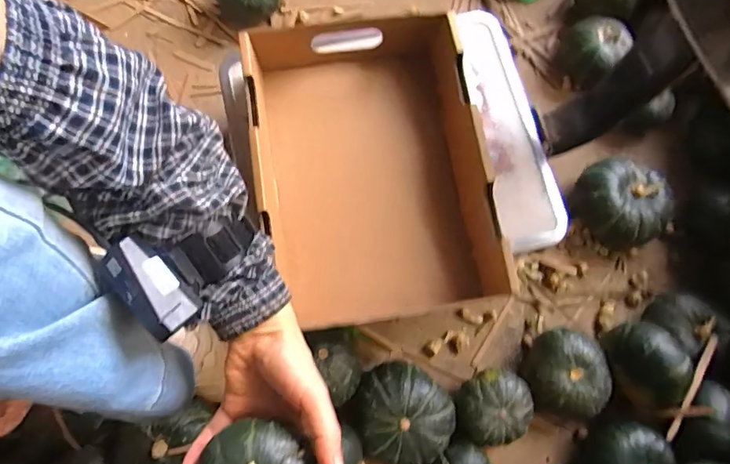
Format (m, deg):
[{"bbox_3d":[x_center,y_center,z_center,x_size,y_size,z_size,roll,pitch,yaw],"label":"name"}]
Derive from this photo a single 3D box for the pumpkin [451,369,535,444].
[{"bbox_3d":[0.137,0.190,0.511,0.079,0.050,0.075,-2,76,-3],"label":"pumpkin"}]

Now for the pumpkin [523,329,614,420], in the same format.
[{"bbox_3d":[0.222,0.159,0.522,0.088,0.054,0.090,0,76,-2],"label":"pumpkin"}]

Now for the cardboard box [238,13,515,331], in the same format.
[{"bbox_3d":[0.002,-0.062,0.479,0.216,0.079,0.300,-8,76,-4],"label":"cardboard box"}]

